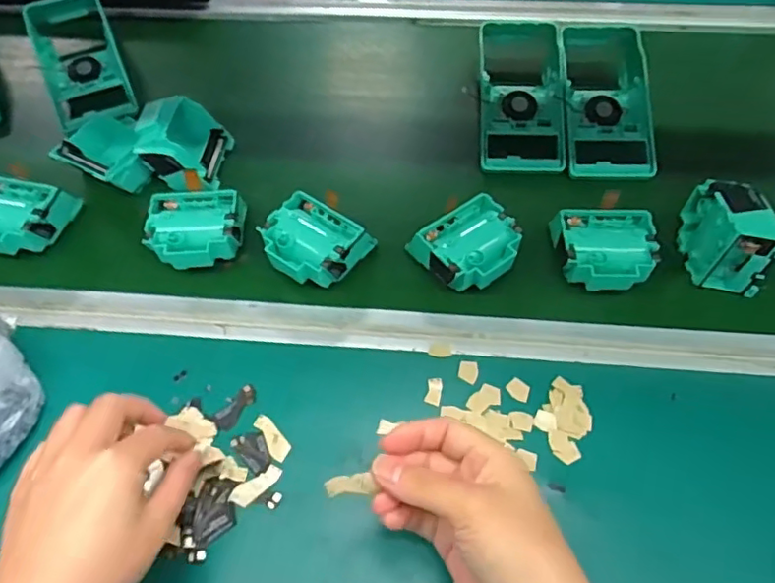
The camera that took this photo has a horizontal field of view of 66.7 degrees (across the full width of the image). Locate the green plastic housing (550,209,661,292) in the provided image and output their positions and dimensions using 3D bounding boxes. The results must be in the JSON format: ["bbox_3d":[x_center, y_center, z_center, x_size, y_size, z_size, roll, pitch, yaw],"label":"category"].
[{"bbox_3d":[0.175,-0.032,0.484,0.080,0.034,0.067,3,60,4],"label":"green plastic housing"}]

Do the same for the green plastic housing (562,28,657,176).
[{"bbox_3d":[0.215,-0.188,0.583,0.086,0.051,0.182,0,60,3],"label":"green plastic housing"}]

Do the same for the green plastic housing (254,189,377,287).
[{"bbox_3d":[-0.063,-0.040,0.504,0.078,0.043,0.078,29,65,18],"label":"green plastic housing"}]

